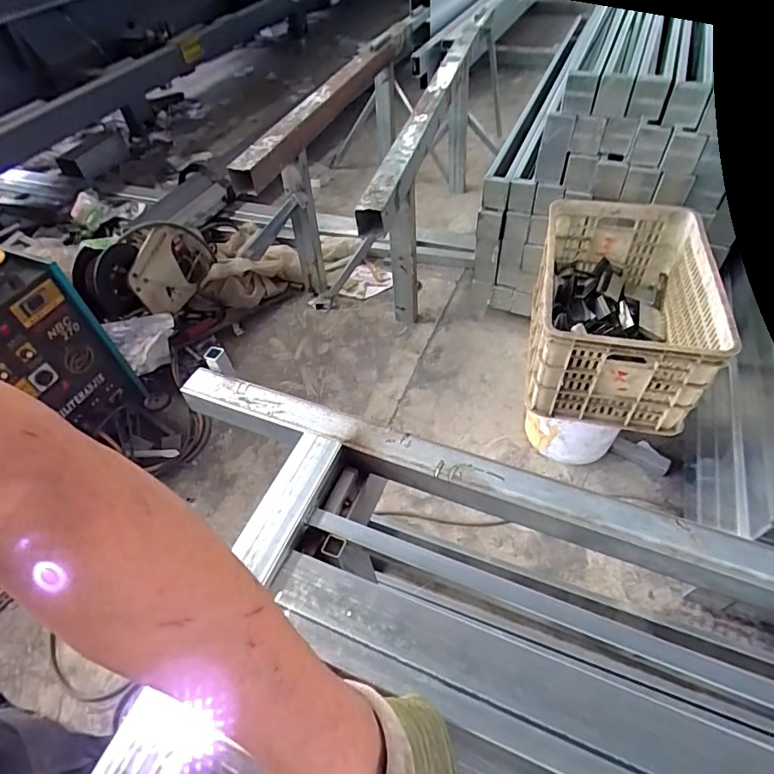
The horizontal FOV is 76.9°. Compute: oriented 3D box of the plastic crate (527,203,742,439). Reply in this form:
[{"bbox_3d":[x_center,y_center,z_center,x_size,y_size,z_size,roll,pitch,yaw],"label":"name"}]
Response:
[{"bbox_3d":[0.561,-0.199,1.210,0.352,0.268,0.539,8,51,11],"label":"plastic crate"}]

